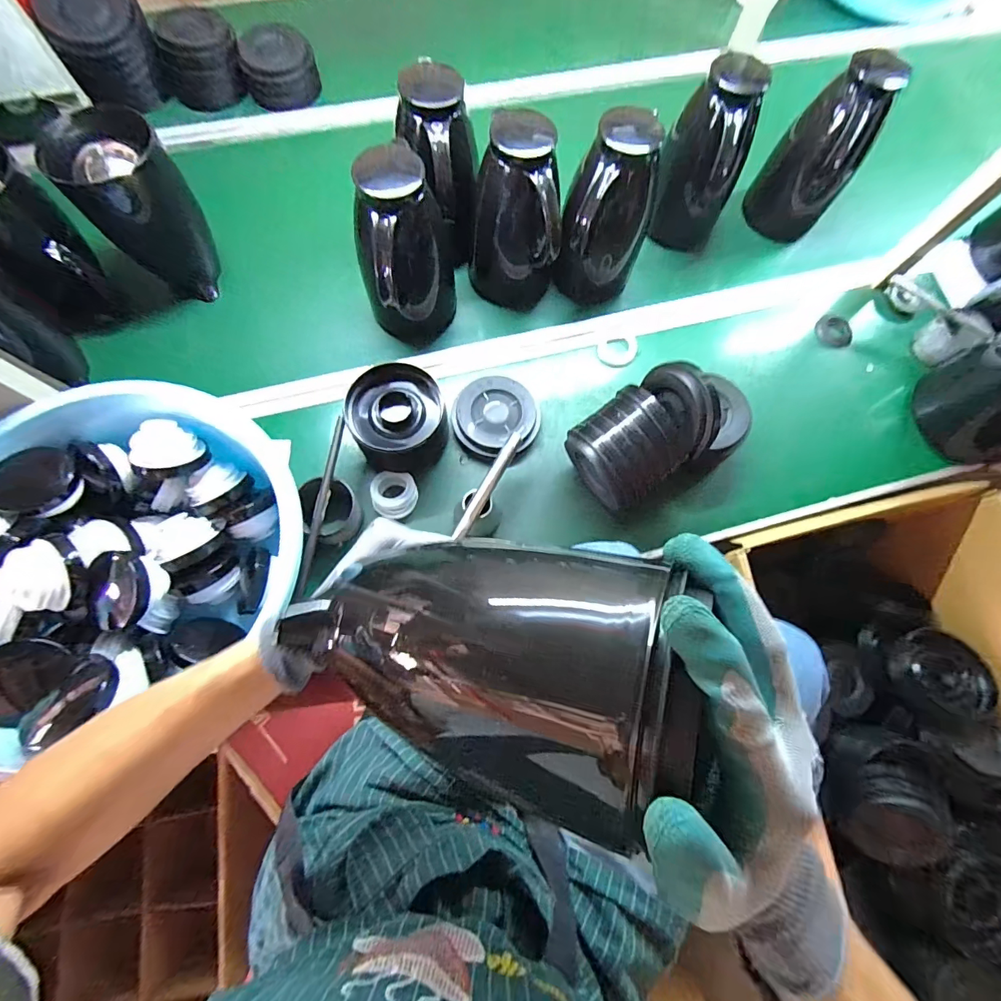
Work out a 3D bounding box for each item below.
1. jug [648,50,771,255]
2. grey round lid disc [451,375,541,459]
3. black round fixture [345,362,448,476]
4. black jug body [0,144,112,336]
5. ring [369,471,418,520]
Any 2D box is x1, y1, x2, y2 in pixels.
[{"bbox_3d":[0.290,-0.472,0.657,0.116,0.209,0.112,17,72,3],"label":"jug"},{"bbox_3d":[-0.005,-0.118,0.624,0.115,0.038,0.109,1,72,-2],"label":"grey round lid disc"},{"bbox_3d":[-0.131,-0.105,0.588,0.118,0.097,0.122,1,72,-2],"label":"black round fixture"},{"bbox_3d":[-0.604,-0.319,0.587,0.136,0.201,0.123,36,75,9],"label":"black jug body"},{"bbox_3d":[-0.140,-0.010,0.590,0.057,0.032,0.067,-20,74,-8],"label":"ring"}]

